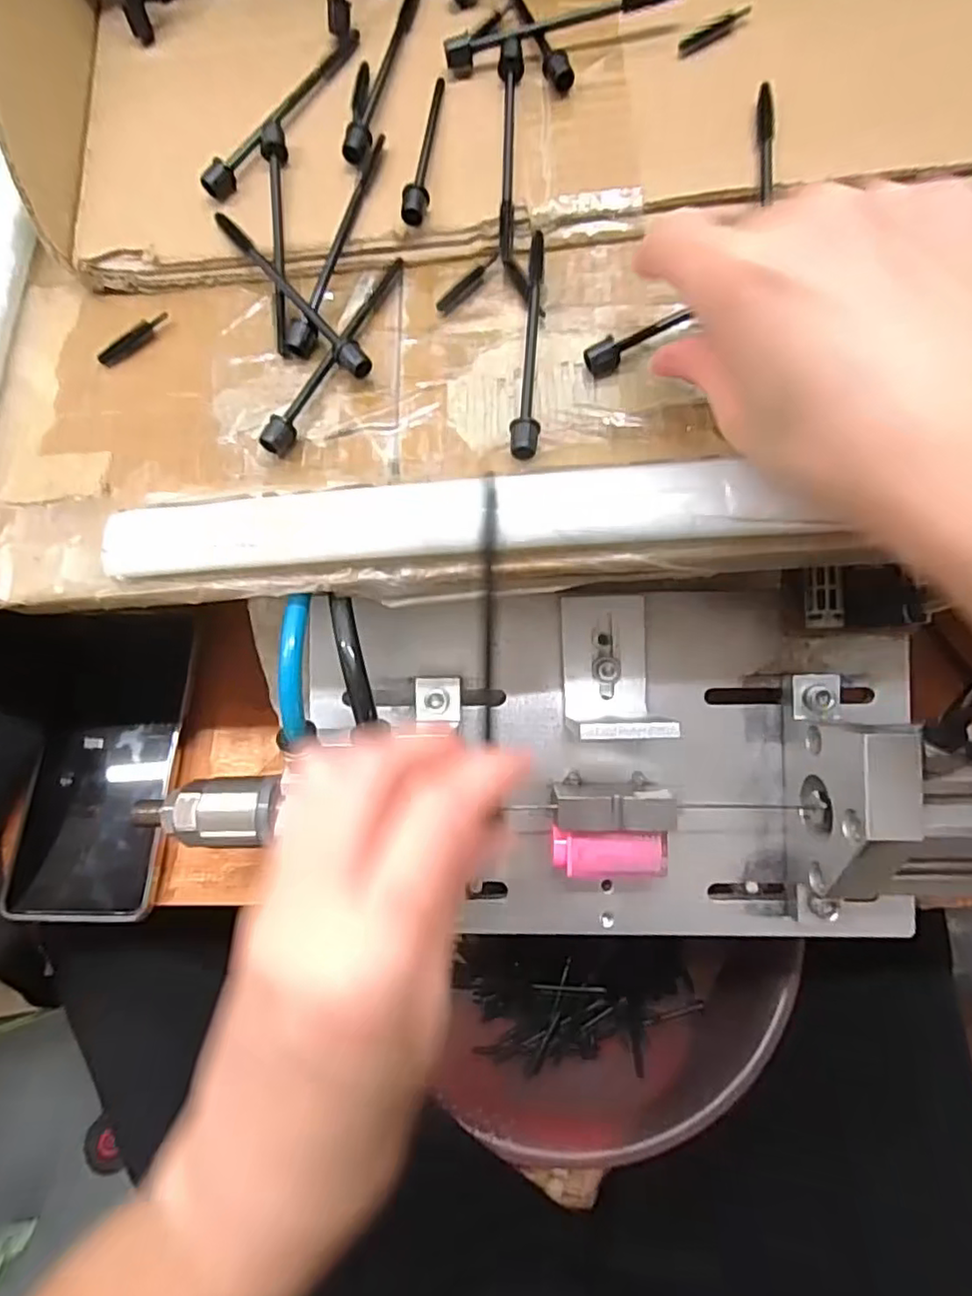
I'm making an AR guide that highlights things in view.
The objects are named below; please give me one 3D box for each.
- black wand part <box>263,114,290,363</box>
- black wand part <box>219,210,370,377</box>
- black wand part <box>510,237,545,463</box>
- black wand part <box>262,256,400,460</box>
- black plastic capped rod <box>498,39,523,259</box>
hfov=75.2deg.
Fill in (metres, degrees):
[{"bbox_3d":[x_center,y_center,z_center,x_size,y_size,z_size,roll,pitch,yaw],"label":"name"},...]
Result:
[{"bbox_3d":[-0.086,-0.170,0.261,0.008,0.007,0.102,-4,84,1],"label":"black wand part"},{"bbox_3d":[-0.079,-0.143,0.255,0.010,0.013,0.101,-38,71,-11],"label":"black wand part"},{"bbox_3d":[0.018,-0.116,0.241,0.010,0.016,0.100,5,69,5],"label":"black wand part"},{"bbox_3d":[-0.057,-0.118,0.250,0.010,0.016,0.100,26,72,12],"label":"black wand part"},{"bbox_3d":[0.009,-0.205,0.259,0.009,0.006,0.095,1,82,4],"label":"black plastic capped rod"}]

